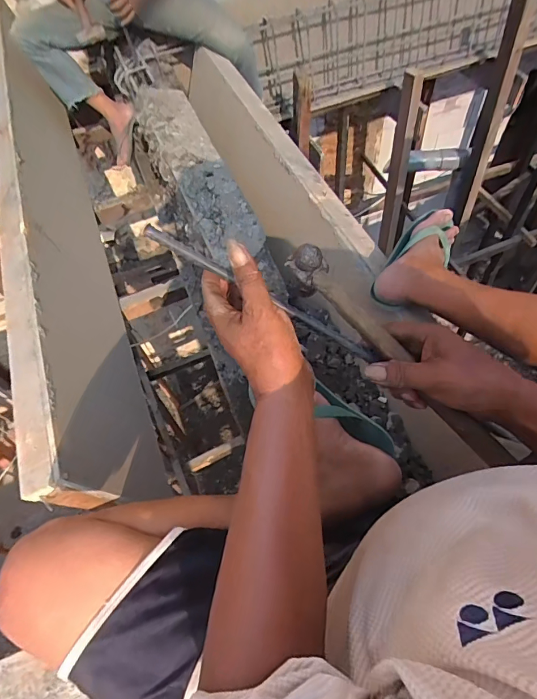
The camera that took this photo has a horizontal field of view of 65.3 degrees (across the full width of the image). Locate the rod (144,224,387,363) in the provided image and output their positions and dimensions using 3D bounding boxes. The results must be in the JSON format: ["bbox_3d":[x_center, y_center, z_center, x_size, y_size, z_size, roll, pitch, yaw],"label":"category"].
[{"bbox_3d":[-0.001,-0.050,0.419,0.264,0.017,0.010,28,59,-10],"label":"rod"}]

